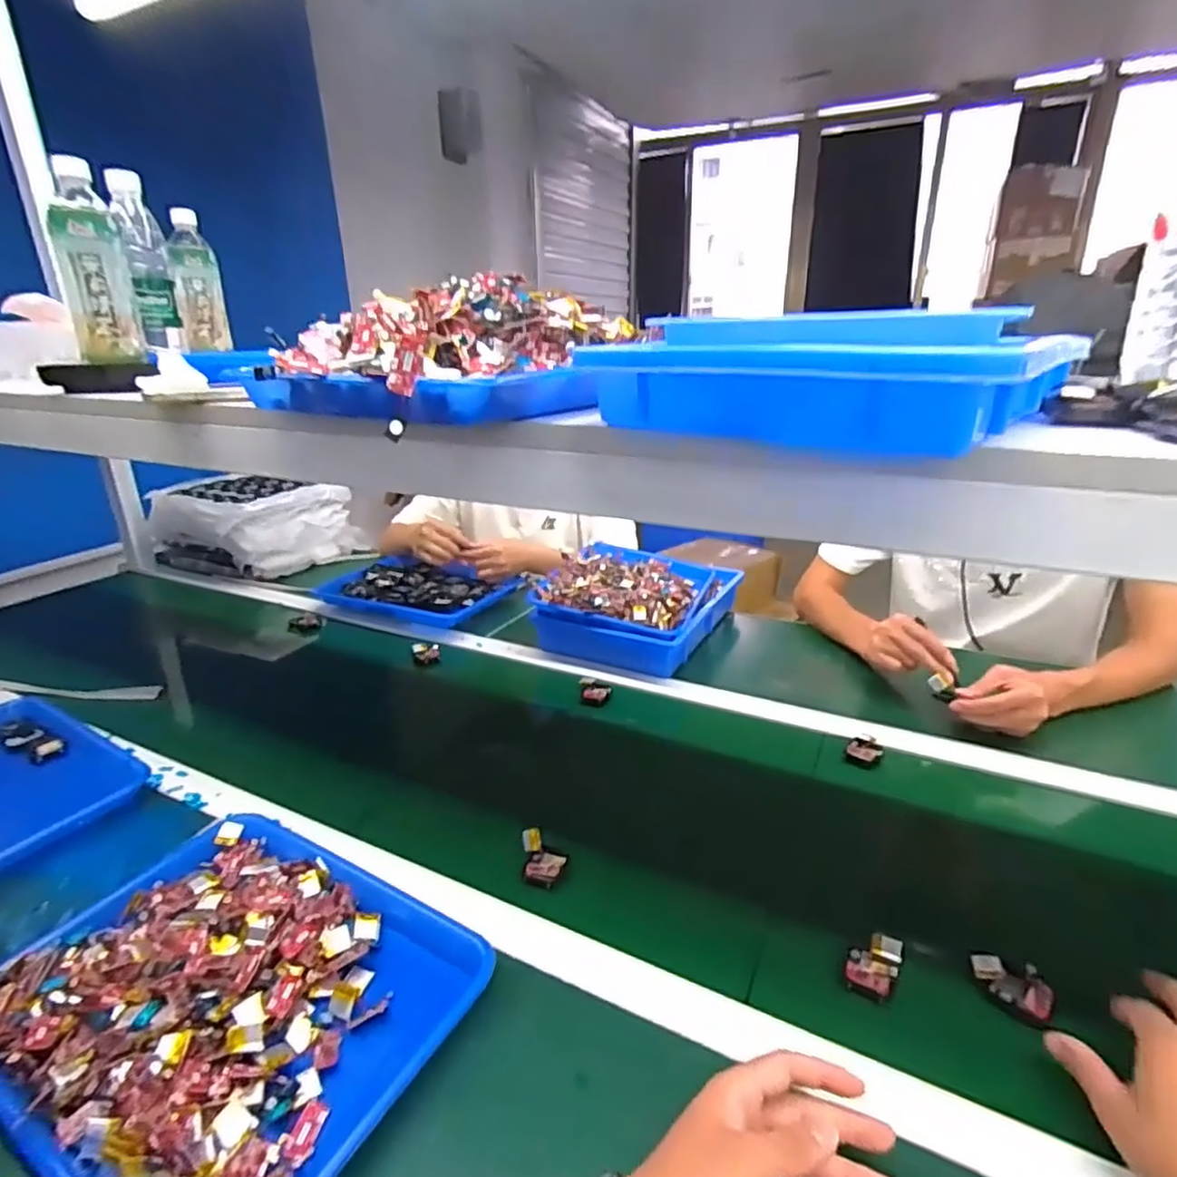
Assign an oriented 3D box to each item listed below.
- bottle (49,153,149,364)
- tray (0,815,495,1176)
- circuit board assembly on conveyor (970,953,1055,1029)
[{"bbox_3d":[-0.533,-0.342,0.704,0.063,0.188,0.062,-17,26,-32],"label":"bottle"},{"bbox_3d":[-0.270,0.299,0.496,0.338,0.041,0.266,11,26,31],"label":"tray"},{"bbox_3d":[0.322,0.302,0.498,0.034,0.018,0.055,-21,28,-38],"label":"circuit board assembly on conveyor"}]

